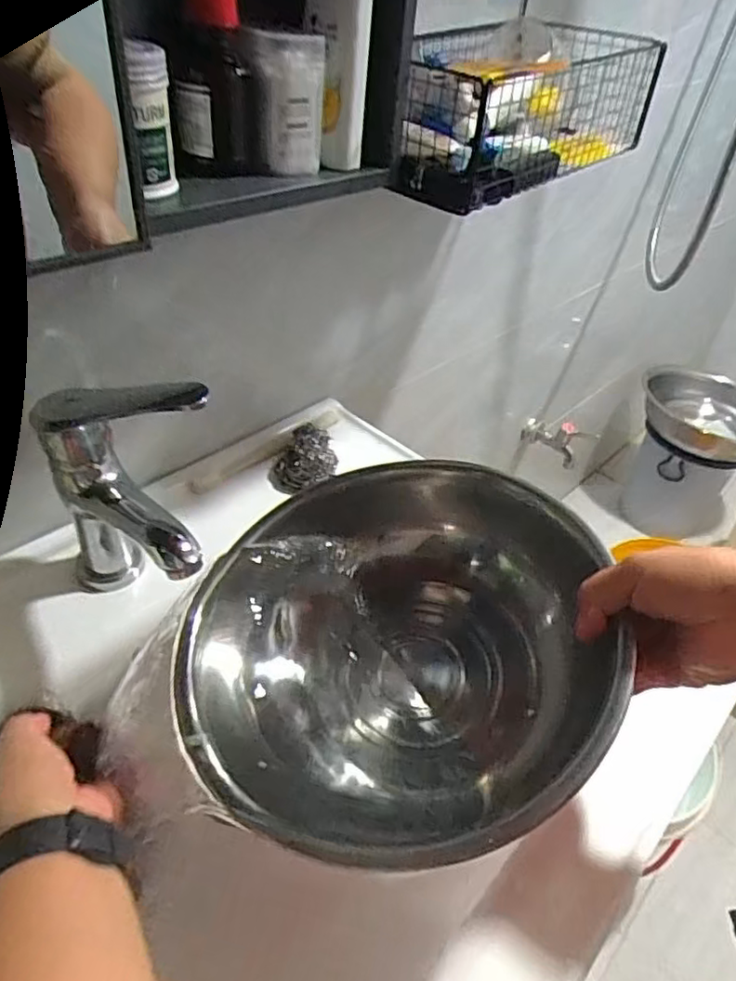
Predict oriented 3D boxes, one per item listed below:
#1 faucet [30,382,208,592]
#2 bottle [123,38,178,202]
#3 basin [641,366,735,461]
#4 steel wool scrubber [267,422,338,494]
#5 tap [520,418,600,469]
[{"bbox_3d":[-0.151,0.013,0.438,0.133,0.176,0.071,27,44,23],"label":"faucet"},{"bbox_3d":[-0.119,-0.204,0.349,0.021,0.073,0.021,-8,42,-17],"label":"bottle"},{"bbox_3d":[0.800,-0.182,1.479,0.313,0.079,0.295,4,40,-3],"label":"basin"},{"bbox_3d":[-0.061,-0.032,0.605,0.061,0.036,0.068,7,40,1],"label":"steel wool scrubber"},{"bbox_3d":[0.360,-0.104,1.200,0.085,0.091,0.114,-21,47,-29],"label":"tap"}]

